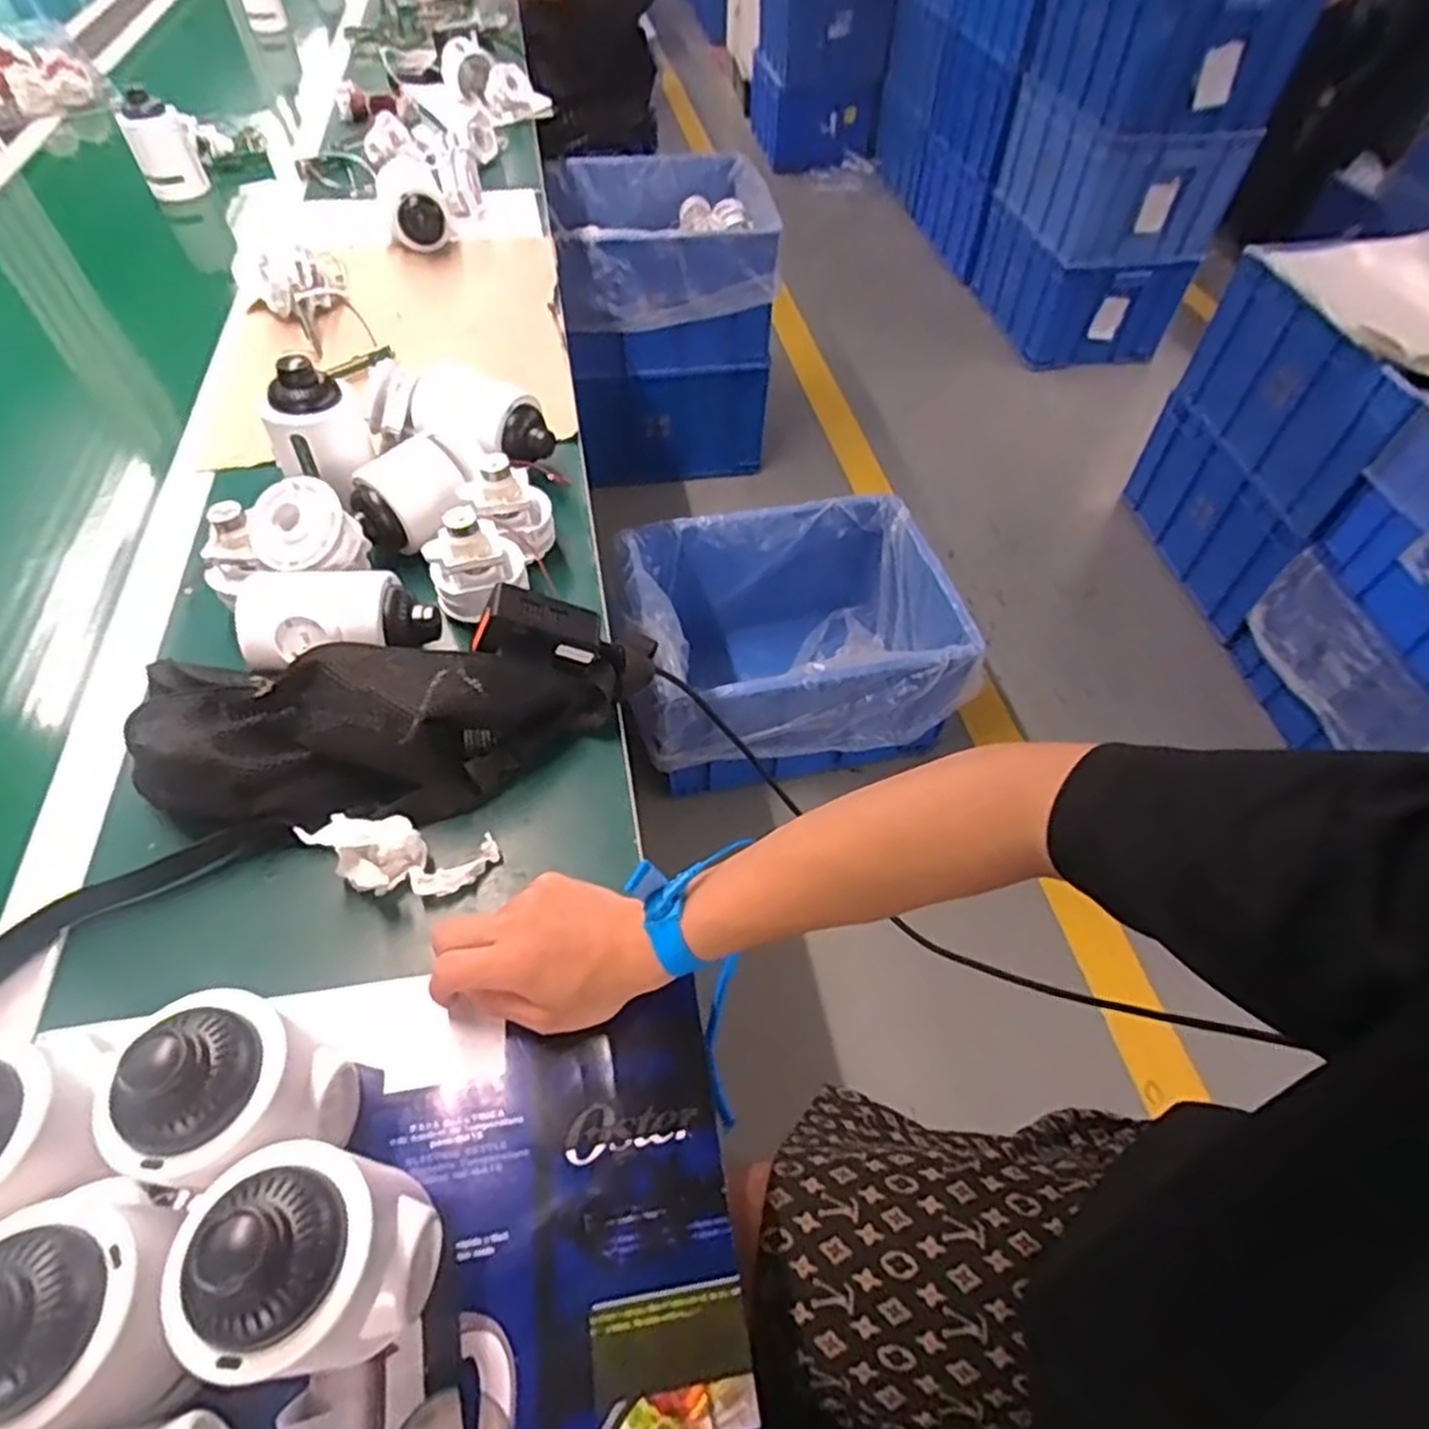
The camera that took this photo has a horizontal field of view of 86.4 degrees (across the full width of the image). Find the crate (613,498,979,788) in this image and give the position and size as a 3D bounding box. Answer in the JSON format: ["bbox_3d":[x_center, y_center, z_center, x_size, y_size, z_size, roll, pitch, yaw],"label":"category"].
[{"bbox_3d":[0.143,-0.123,1.502,0.546,0.371,0.465,-9,54,-7],"label":"crate"}]

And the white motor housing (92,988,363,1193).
[{"bbox_3d":[-0.220,0.183,0.357,0.080,0.134,0.078,28,58,19],"label":"white motor housing"}]

